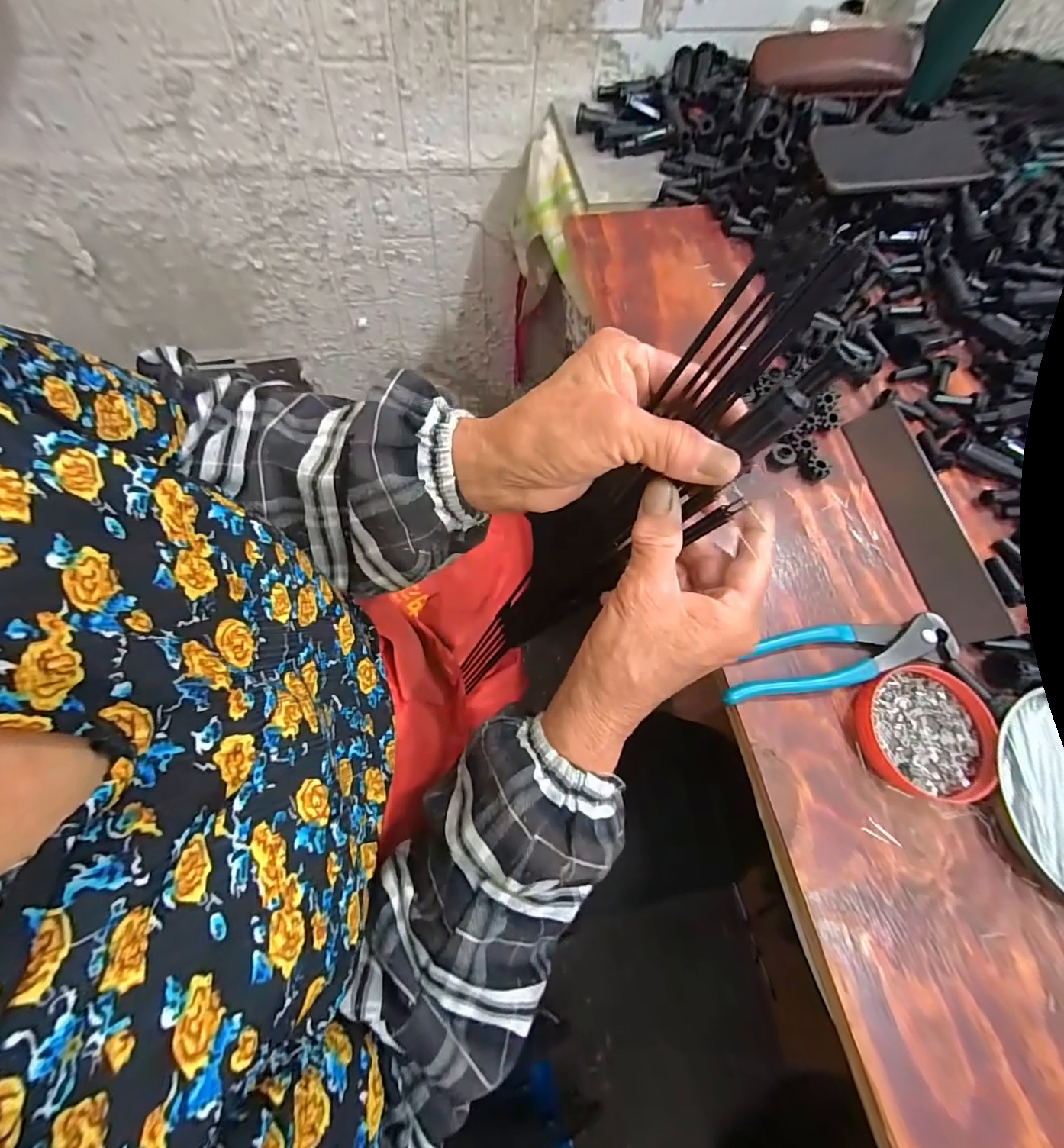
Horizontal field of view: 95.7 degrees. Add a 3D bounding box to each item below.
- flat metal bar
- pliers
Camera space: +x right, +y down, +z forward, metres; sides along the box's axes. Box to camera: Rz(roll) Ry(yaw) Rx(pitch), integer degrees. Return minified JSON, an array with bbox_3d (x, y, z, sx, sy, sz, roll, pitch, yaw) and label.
[{"bbox_3d":[0.294,-0.041,0.363,0.041,0.011,0.184,-24,66,33],"label":"flat metal bar"},{"bbox_3d":[0.202,0.055,0.320,0.162,0.014,0.040,-6,69,-6],"label":"pliers"}]

